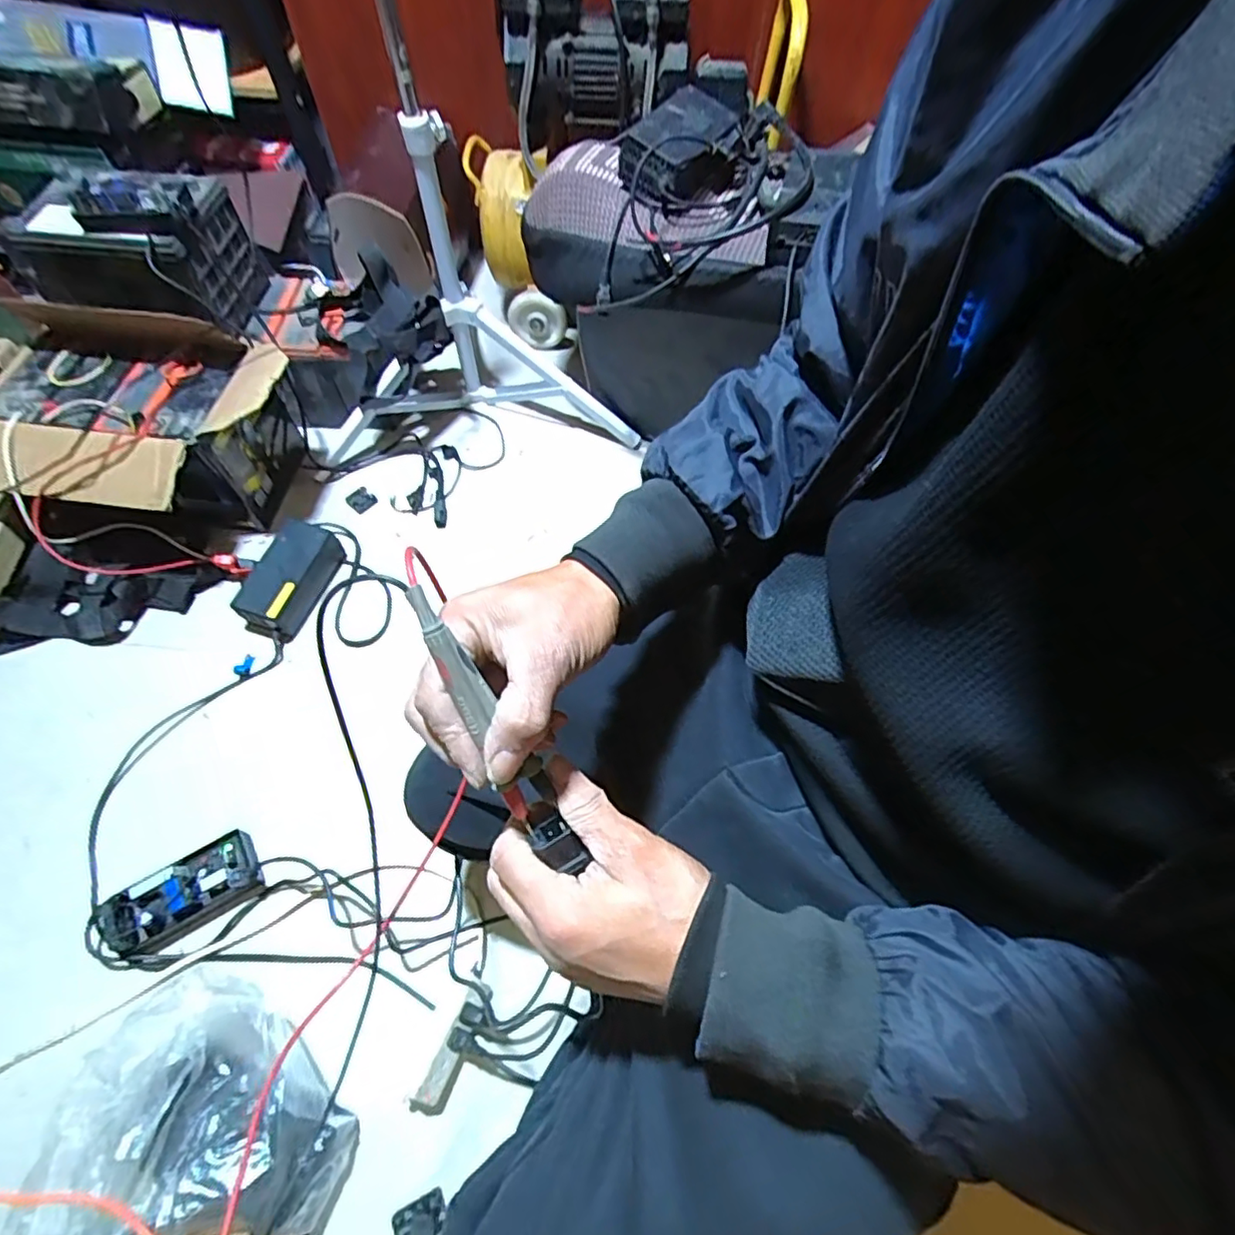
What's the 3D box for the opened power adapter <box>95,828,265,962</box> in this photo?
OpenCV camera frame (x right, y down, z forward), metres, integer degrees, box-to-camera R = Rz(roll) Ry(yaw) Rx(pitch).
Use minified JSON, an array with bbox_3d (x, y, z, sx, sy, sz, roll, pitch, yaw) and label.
[{"bbox_3d":[-0.518,0.329,0.723,0.178,0.045,0.083,-29,66,-17],"label":"opened power adapter"}]

